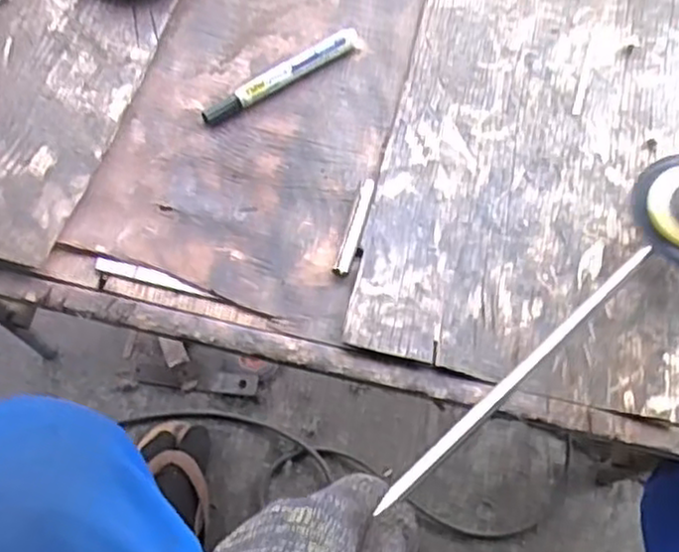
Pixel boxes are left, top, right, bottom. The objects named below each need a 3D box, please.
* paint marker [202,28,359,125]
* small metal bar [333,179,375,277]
[{"bbox_3d":[-0.044,-0.159,0.583,0.144,0.016,0.020,-34,74,-12],"label":"paint marker"},{"bbox_3d":[0.012,-0.037,0.543,0.012,0.006,0.077,16,71,4],"label":"small metal bar"}]

